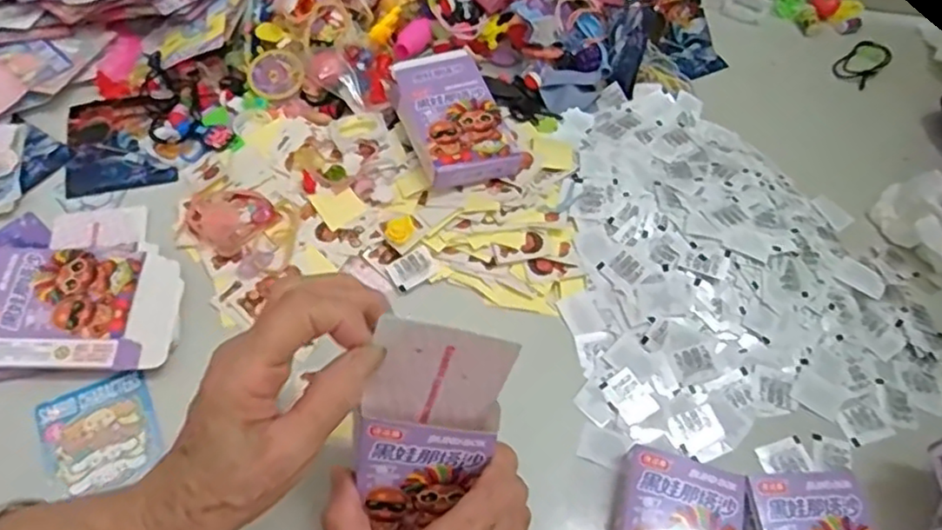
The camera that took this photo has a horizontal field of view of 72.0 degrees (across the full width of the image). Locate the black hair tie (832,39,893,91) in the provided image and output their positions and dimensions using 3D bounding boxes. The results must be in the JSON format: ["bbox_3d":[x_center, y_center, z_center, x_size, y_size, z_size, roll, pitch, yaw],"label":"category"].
[{"bbox_3d":[0.366,-0.190,0.603,0.061,0.008,0.034,-38,68,-24],"label":"black hair tie"}]

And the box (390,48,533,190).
[{"bbox_3d":[-0.014,-0.113,0.495,0.079,0.033,0.124,-19,61,-15],"label":"box"}]

